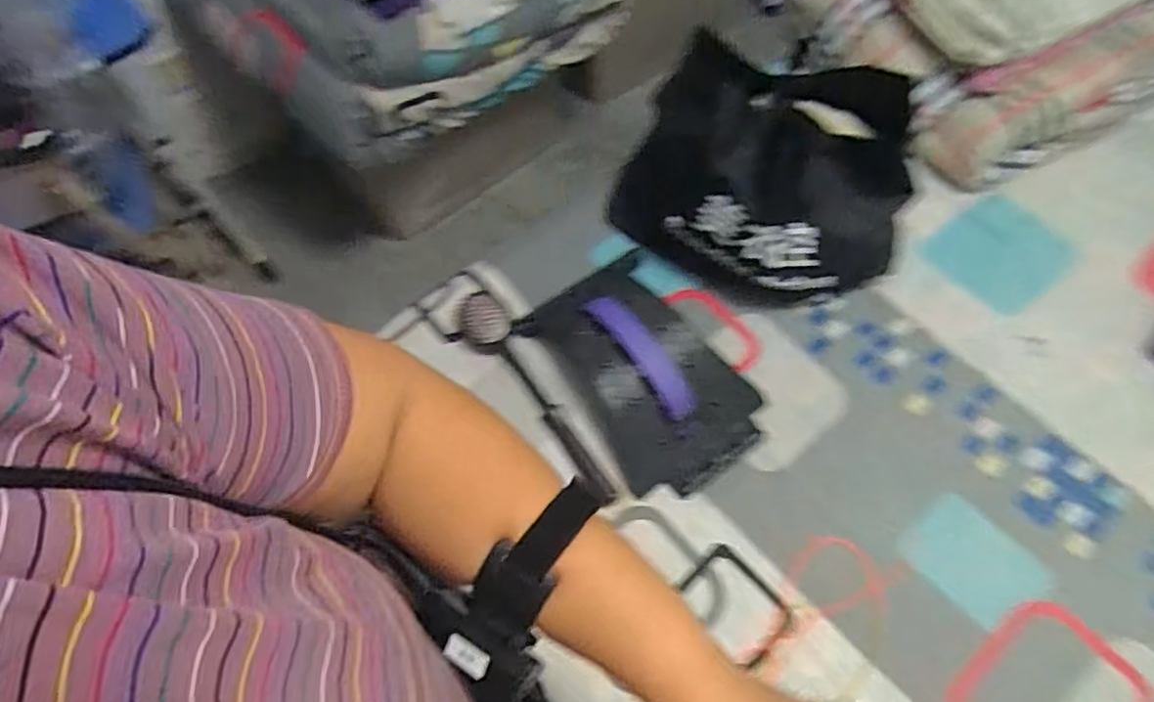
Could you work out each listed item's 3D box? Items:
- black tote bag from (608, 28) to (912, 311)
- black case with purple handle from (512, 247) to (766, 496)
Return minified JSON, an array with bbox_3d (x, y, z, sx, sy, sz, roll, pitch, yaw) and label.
[{"bbox_3d":[0.249,-0.228,0.908,0.370,0.242,0.248,6,65,5],"label":"black tote bag"},{"bbox_3d":[0.091,0.021,0.881,0.219,0.071,0.347,-33,68,-13],"label":"black case with purple handle"}]

